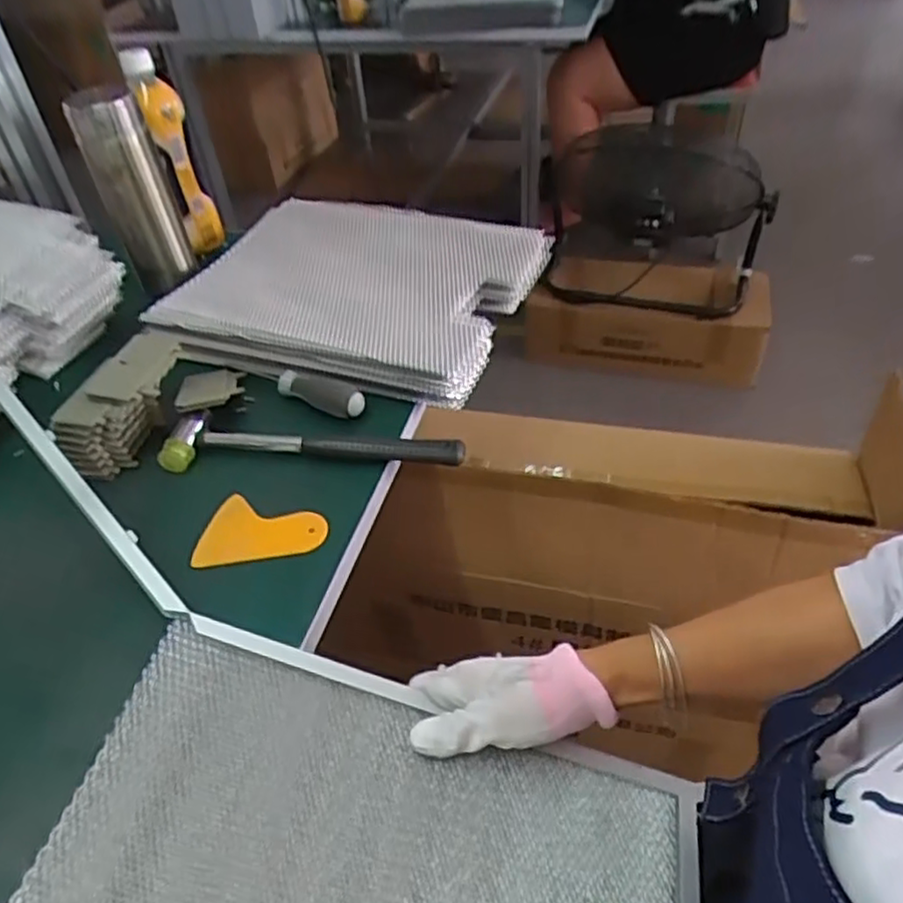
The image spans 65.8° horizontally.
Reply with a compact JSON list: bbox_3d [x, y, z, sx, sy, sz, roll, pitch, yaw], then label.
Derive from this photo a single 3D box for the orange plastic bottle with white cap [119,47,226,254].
[{"bbox_3d":[-0.300,-0.321,0.771,0.048,0.206,0.049,-18,45,-12],"label":"orange plastic bottle with white cap"}]

